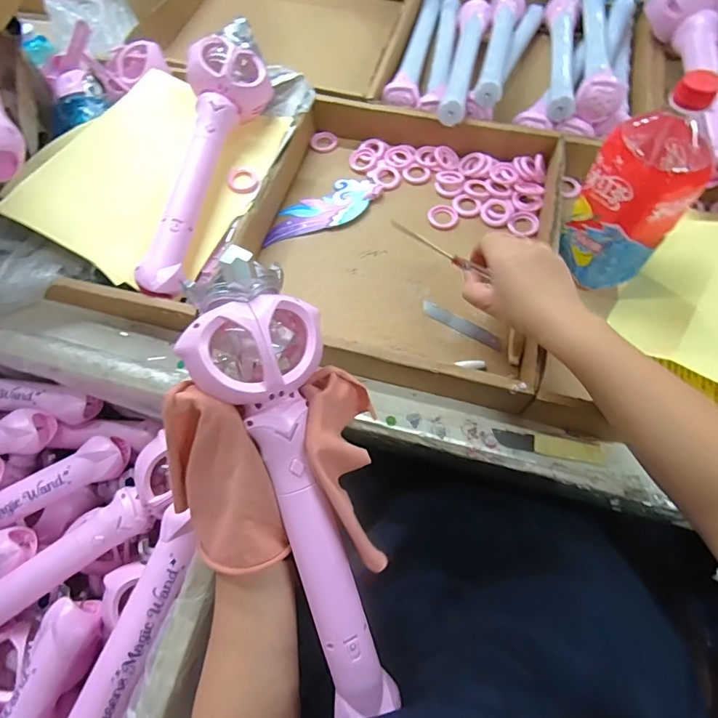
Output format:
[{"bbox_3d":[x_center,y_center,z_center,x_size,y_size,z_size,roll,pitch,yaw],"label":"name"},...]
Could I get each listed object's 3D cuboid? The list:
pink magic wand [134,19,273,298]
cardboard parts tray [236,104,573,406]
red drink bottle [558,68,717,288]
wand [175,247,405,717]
[{"bbox_3d":[-0.193,-0.241,0.534,0.086,0.098,0.357,12,65,7],"label":"pink magic wand"},{"bbox_3d":[0.051,-0.155,0.545,0.358,0.056,0.374,16,66,9],"label":"cardboard parts tray"},{"bbox_3d":[0.277,-0.164,0.438,0.084,0.204,0.079,-4,64,0],"label":"red drink bottle"},{"bbox_3d":[-0.045,0.094,0.332,0.086,0.061,0.337,-18,95,-7],"label":"wand"}]

